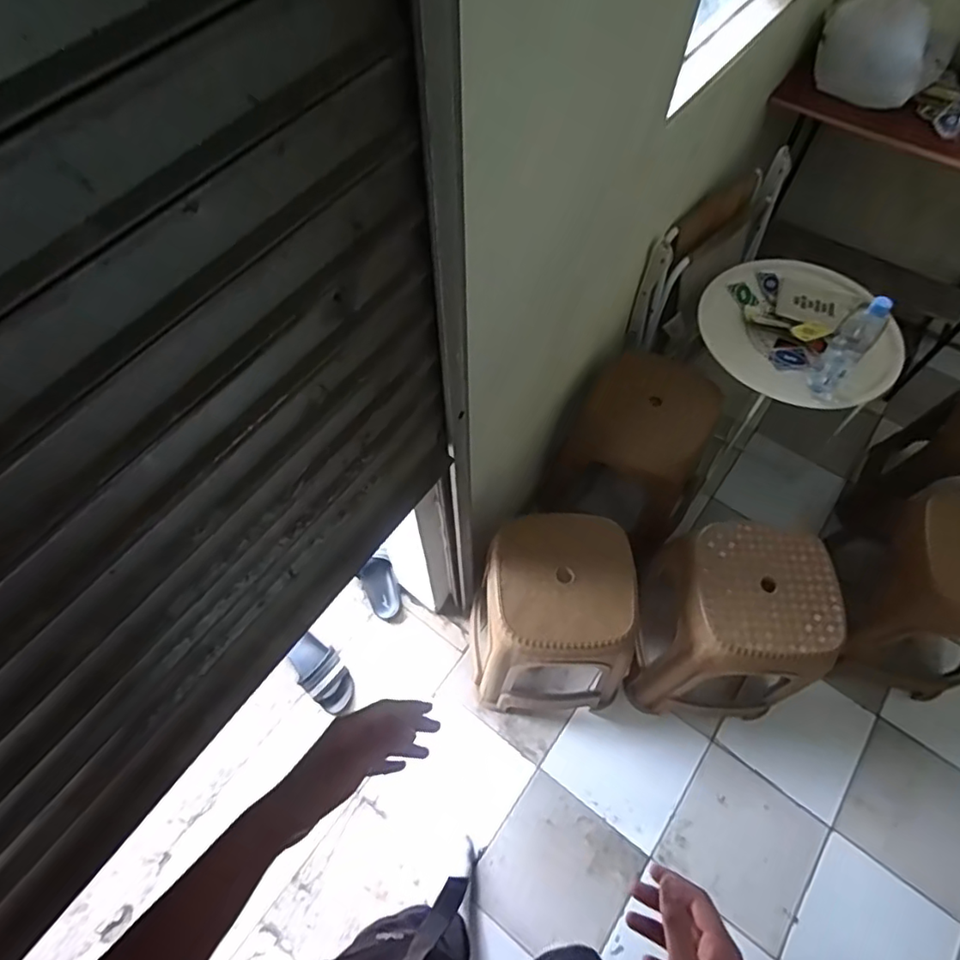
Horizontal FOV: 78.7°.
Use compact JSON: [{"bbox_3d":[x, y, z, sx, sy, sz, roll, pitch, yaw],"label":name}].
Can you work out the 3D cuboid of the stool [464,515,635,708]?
[{"bbox_3d":[0.140,0.309,1.286,0.316,0.444,0.326,-2,62,-2],"label":"stool"}]

